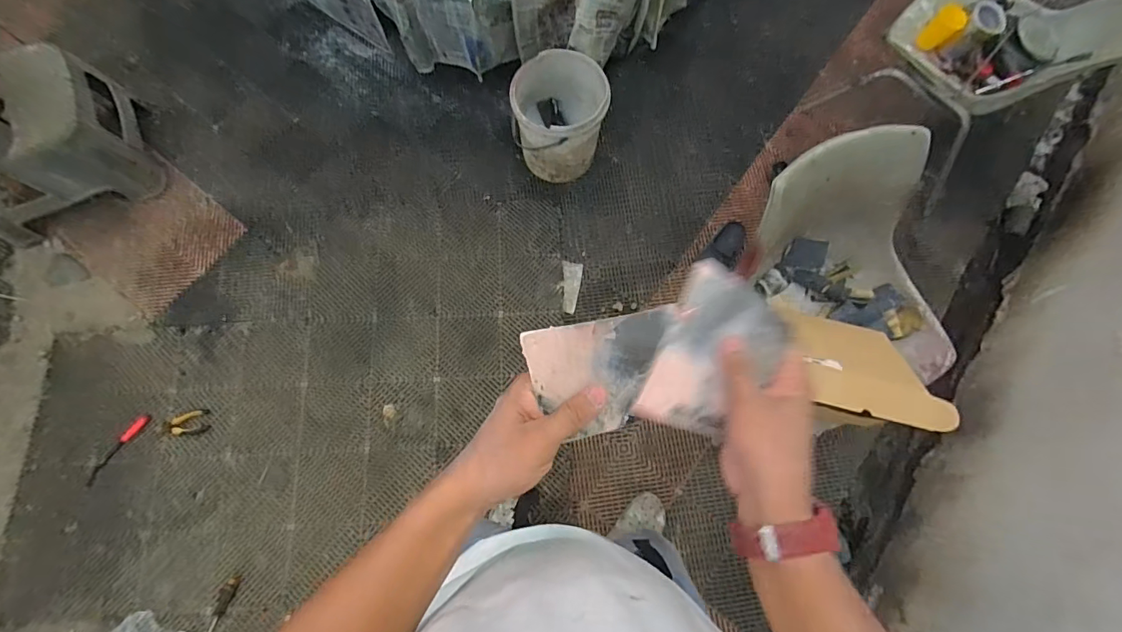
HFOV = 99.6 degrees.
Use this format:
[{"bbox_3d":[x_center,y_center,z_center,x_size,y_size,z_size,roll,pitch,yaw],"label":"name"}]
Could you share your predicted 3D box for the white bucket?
[{"bbox_3d":[-0.009,-0.646,1.578,0.295,0.279,0.282,0,74,0],"label":"white bucket"}]

